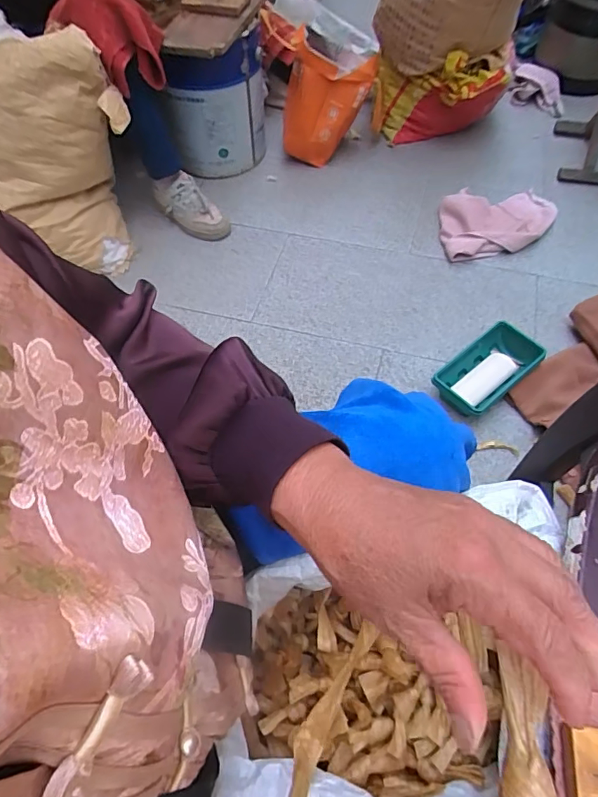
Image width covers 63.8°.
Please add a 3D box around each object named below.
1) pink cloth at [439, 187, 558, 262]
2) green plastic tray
[{"bbox_3d":[0.498,-0.445,1.199,0.317,0.046,0.199,-12,59,-5],"label":"pink cloth"},{"bbox_3d":[0.369,-0.052,0.959,0.228,0.053,0.120,-35,64,-18],"label":"green plastic tray"}]

